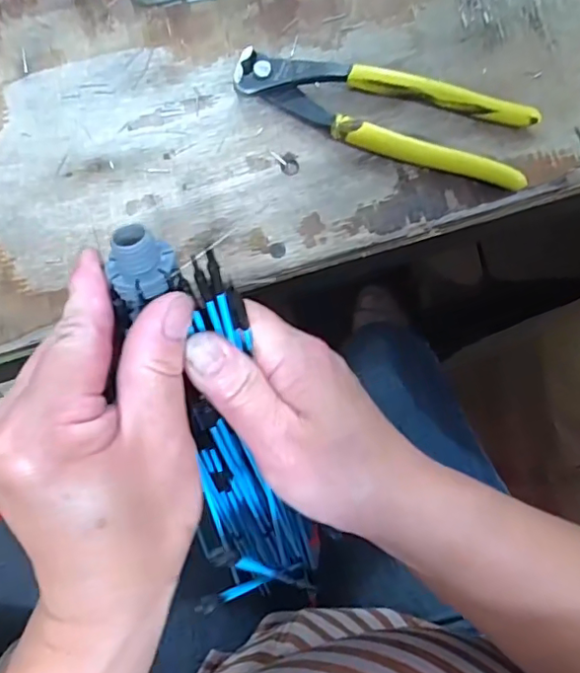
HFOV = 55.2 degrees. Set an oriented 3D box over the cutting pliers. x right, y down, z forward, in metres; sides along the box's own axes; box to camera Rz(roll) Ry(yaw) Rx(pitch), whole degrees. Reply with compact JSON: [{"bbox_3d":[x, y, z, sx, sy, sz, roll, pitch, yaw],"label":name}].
[{"bbox_3d":[0.049,-0.122,0.303,0.162,0.014,0.046,17,77,5],"label":"cutting pliers"}]

